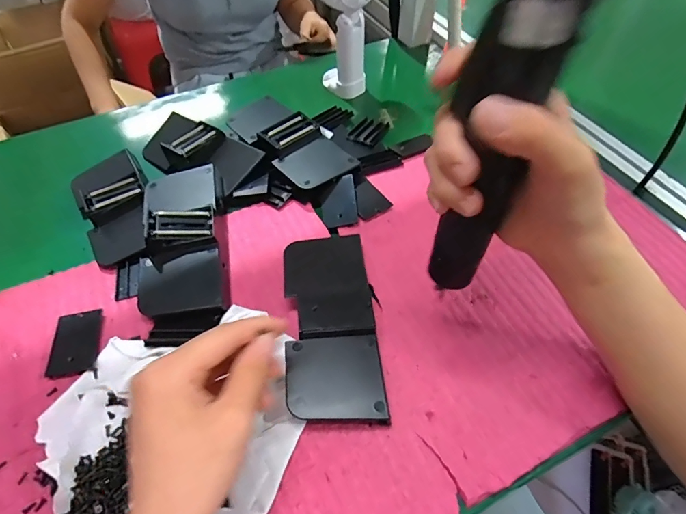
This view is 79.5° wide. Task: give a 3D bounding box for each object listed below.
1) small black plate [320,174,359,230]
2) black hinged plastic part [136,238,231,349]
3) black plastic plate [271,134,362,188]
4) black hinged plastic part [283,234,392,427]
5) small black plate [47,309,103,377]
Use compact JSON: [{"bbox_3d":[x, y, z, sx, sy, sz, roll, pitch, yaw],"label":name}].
[{"bbox_3d":[-0.004,-0.057,0.428,0.036,0.004,0.054,-10,71,10],"label":"small black plate"},{"bbox_3d":[-0.137,0.030,0.354,0.071,0.022,0.082,-15,54,-10],"label":"black hinged plastic part"},{"bbox_3d":[-0.028,-0.100,0.438,0.071,0.005,0.059,-34,62,-21],"label":"black plastic plate"},{"bbox_3d":[-0.010,0.046,0.341,0.072,0.032,0.175,-5,53,-3],"label":"black hinged plastic part"},{"bbox_3d":[-0.220,0.070,0.339,0.034,0.006,0.056,-11,54,-7],"label":"small black plate"}]

